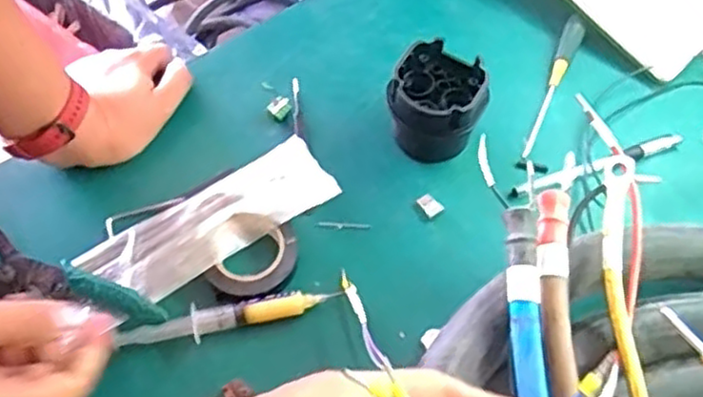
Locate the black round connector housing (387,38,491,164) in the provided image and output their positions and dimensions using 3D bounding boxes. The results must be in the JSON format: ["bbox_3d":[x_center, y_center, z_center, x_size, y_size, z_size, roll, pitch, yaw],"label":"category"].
[{"bbox_3d":[0.066,-0.069,0.557,0.068,0.074,0.066,0,62,0],"label":"black round connector housing"}]

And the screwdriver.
[{"bbox_3d":[0.169,-0.096,0.601,0.016,0.014,0.140,21,64,11],"label":"screwdriver"}]

